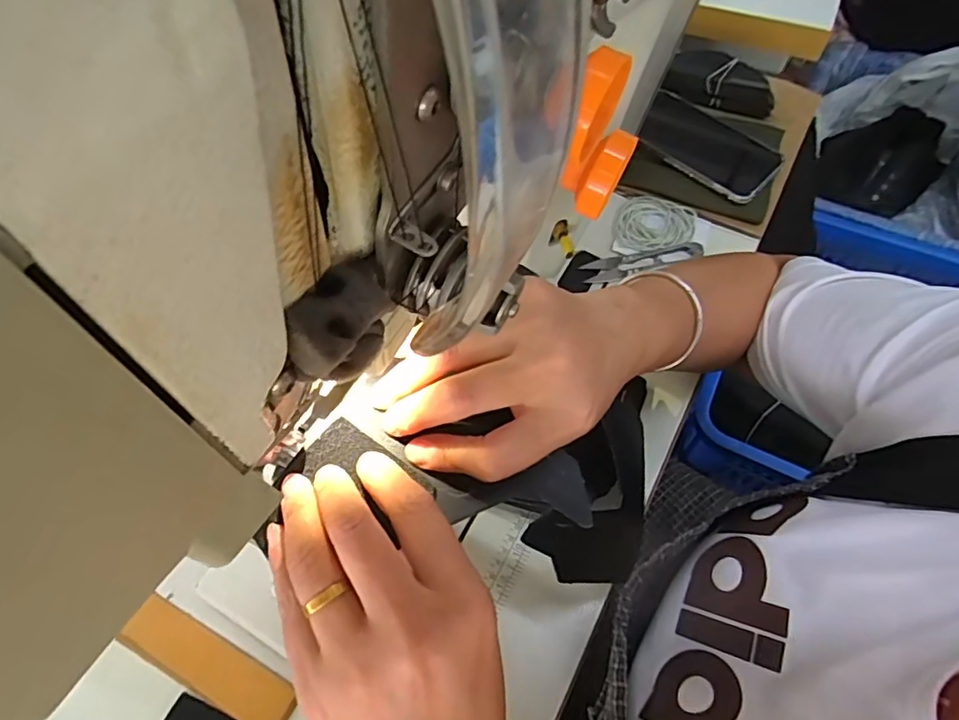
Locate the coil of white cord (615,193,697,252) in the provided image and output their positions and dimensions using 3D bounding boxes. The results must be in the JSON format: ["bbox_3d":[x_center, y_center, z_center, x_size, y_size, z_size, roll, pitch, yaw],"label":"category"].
[{"bbox_3d":[0.173,-0.134,0.561,0.075,0.007,0.071,-1,60,2],"label":"coil of white cord"}]

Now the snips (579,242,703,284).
[{"bbox_3d":[0.155,-0.093,0.541,0.111,0.016,0.025,-9,60,-3],"label":"snips"}]

